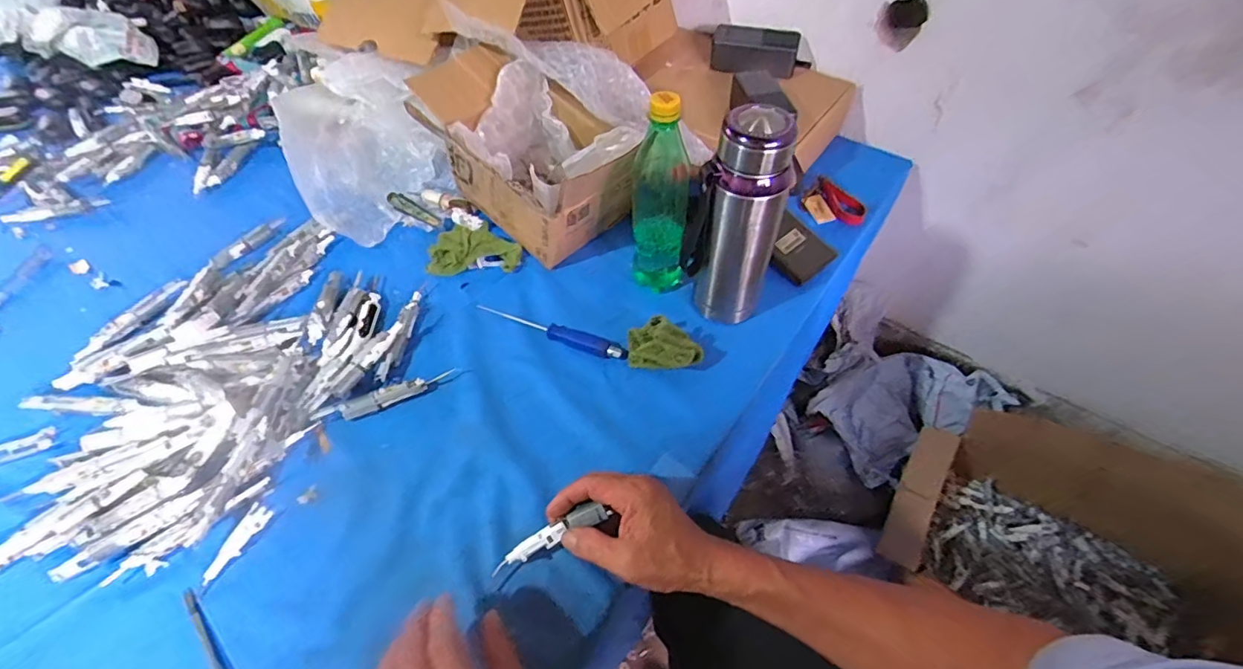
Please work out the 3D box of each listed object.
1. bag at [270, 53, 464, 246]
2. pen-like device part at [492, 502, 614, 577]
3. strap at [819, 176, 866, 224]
[{"bbox_3d":[-0.383,-0.291,0.776,0.204,0.108,0.307,-28,58,-19],"label":"bag"},{"bbox_3d":[-0.062,0.175,0.459,0.110,0.011,0.016,-28,57,1],"label":"pen-like device part"},{"bbox_3d":[0.310,-0.193,0.761,0.029,0.024,0.108,-16,55,-11],"label":"strap"}]

